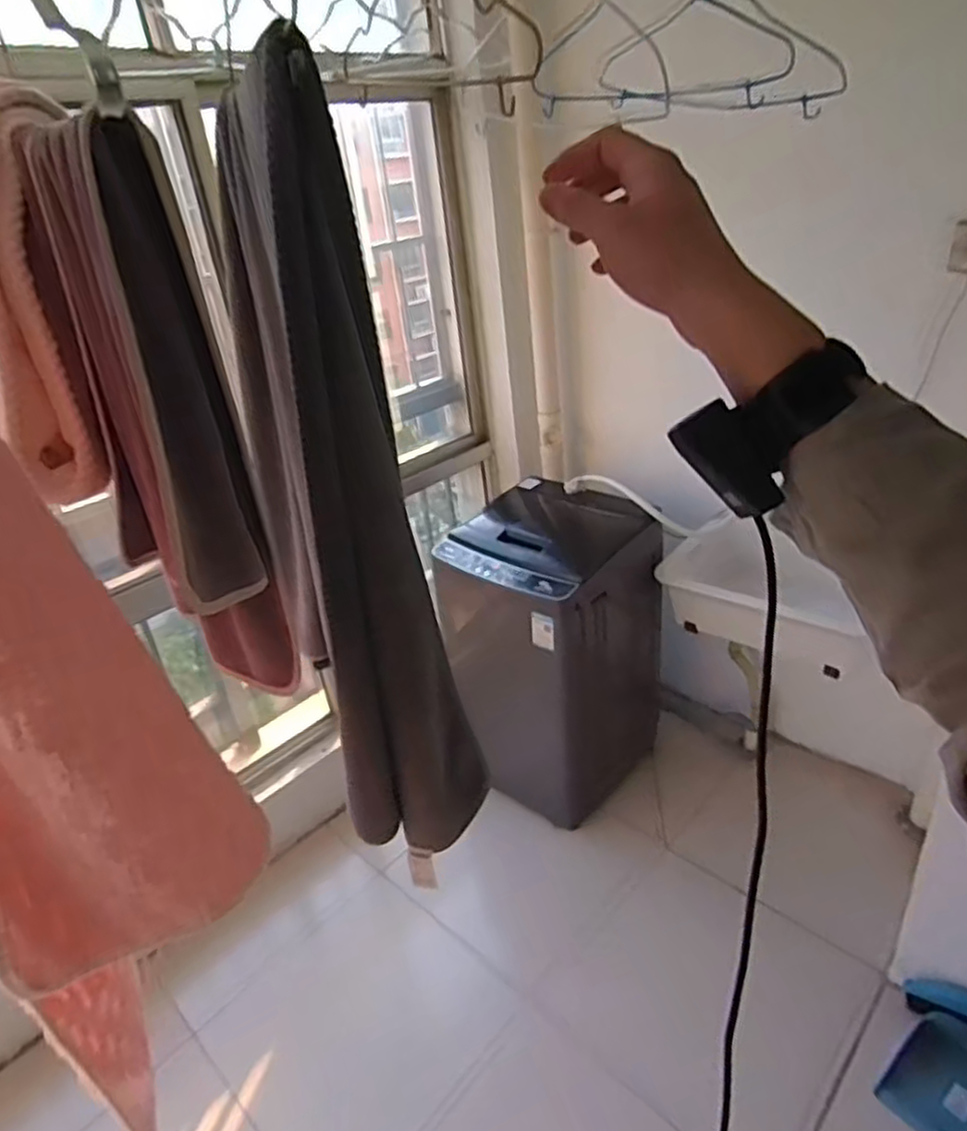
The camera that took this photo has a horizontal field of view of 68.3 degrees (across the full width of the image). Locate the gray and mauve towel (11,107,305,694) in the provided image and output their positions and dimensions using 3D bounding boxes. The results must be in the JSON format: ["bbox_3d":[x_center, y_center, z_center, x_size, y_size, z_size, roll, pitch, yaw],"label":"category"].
[{"bbox_3d":[-0.225,-0.080,0.520,0.083,0.394,0.191,-27,35,-31],"label":"gray and mauve towel"}]

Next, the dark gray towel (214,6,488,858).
[{"bbox_3d":[-0.097,-0.021,0.593,0.133,0.645,0.056,-7,29,1],"label":"dark gray towel"}]

